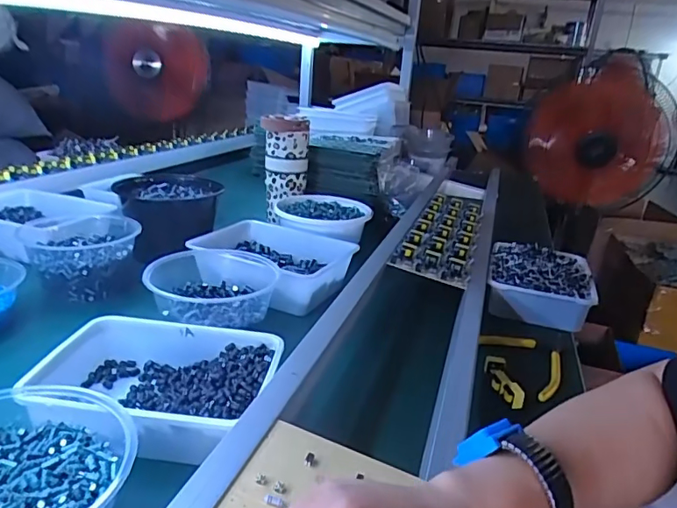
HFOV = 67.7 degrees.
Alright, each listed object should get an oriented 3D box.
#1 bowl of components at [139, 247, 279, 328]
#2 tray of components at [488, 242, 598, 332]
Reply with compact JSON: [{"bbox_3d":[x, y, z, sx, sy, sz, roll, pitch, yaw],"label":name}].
[{"bbox_3d":[-0.145,0.036,0.609,0.135,0.060,0.167,8,21,7],"label":"bowl of components"},{"bbox_3d":[0.297,0.041,0.751,0.142,0.062,0.170,11,22,15],"label":"tray of components"}]

